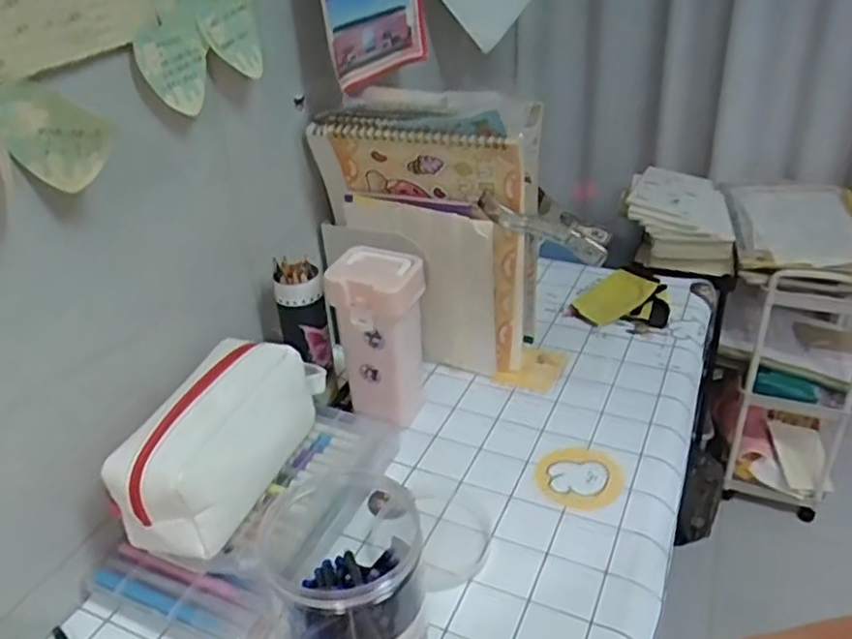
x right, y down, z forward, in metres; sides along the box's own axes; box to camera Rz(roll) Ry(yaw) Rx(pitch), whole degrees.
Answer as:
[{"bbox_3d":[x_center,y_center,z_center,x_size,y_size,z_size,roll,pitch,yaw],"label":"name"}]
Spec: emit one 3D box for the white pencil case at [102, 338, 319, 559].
[{"bbox_3d":[-0.166,0.090,0.563,0.086,0.082,0.188,7,33,16],"label":"white pencil case"}]

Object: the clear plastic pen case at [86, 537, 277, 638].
[{"bbox_3d":[-0.185,0.209,0.536,0.154,0.032,0.048,13,35,22],"label":"clear plastic pen case"}]

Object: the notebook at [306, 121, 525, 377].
[{"bbox_3d":[-0.003,-0.072,0.741,0.210,0.276,0.038,6,36,20],"label":"notebook"}]

